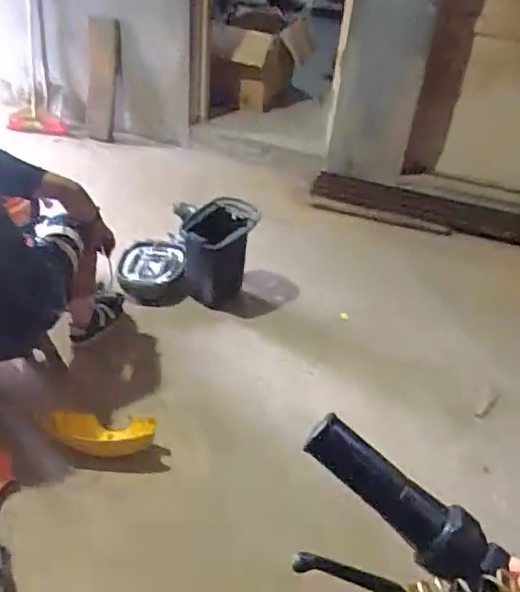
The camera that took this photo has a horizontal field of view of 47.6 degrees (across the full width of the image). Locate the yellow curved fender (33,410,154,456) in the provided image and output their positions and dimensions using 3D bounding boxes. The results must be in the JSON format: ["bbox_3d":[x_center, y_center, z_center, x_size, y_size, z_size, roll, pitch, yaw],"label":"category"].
[{"bbox_3d":[-0.508,0.434,1.832,0.356,0.117,0.088,8,36,4],"label":"yellow curved fender"}]

